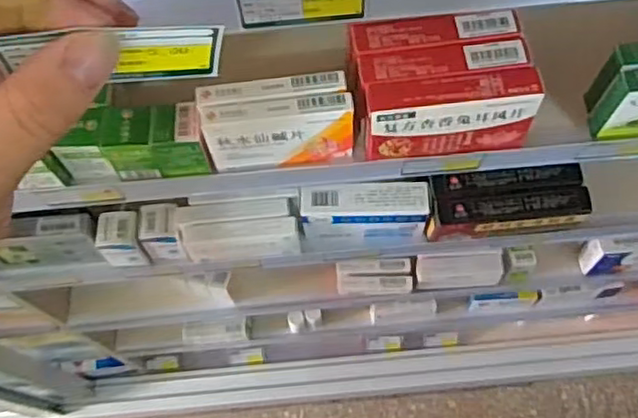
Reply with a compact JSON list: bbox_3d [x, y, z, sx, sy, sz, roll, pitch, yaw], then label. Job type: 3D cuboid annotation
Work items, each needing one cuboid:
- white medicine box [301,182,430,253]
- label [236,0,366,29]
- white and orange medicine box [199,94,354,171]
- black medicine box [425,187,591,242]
[{"bbox_3d":[0.050,0.007,0.736,0.139,0.082,0.047,-5,68,0],"label":"white medicine box"},{"bbox_3d":[-0.009,-0.114,0.362,0.070,0.033,0.006,-5,68,0],"label":"label"},{"bbox_3d":[-0.031,-0.059,0.528,0.114,0.075,0.023,-7,68,-1],"label":"white and orange medicine box"},{"bbox_3d":[0.205,0.008,0.714,0.161,0.072,0.031,-3,68,1],"label":"black medicine box"}]

